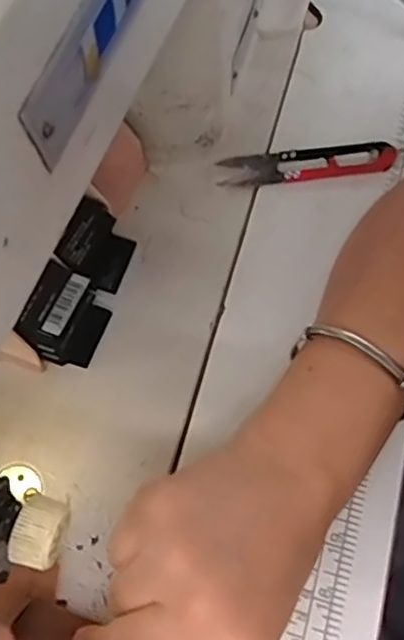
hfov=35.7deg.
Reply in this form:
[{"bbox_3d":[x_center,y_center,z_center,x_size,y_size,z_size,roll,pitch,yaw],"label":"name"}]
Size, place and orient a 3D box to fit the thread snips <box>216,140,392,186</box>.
[{"bbox_3d":[0.064,-0.096,0.380,0.105,0.008,0.023,-3,67,-2],"label":"thread snips"}]

